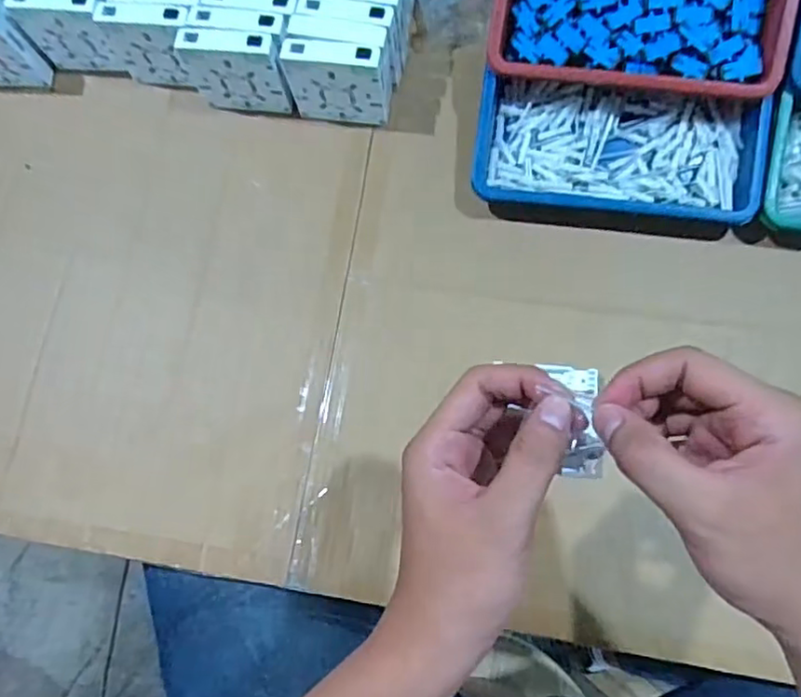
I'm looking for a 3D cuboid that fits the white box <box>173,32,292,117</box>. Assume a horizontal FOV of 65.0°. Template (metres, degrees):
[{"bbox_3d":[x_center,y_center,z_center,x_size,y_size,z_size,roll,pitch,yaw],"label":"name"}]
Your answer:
[{"bbox_3d":[-0.149,-0.251,0.575,0.086,0.082,0.025,6,77,6],"label":"white box"}]

